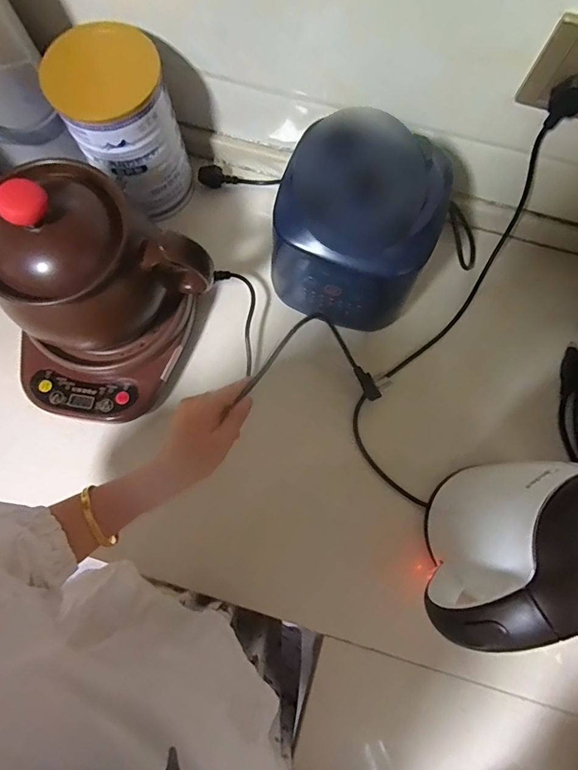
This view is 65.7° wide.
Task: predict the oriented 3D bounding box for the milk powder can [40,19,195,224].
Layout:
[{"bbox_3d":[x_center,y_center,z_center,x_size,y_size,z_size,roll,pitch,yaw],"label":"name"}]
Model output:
[{"bbox_3d":[-0.205,-0.317,0.573,0.115,0.185,0.121,0,76,1],"label":"milk powder can"}]

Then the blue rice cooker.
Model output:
[{"bbox_3d":[0.077,-0.174,0.517,0.167,0.174,0.156,24,78,6],"label":"blue rice cooker"}]

